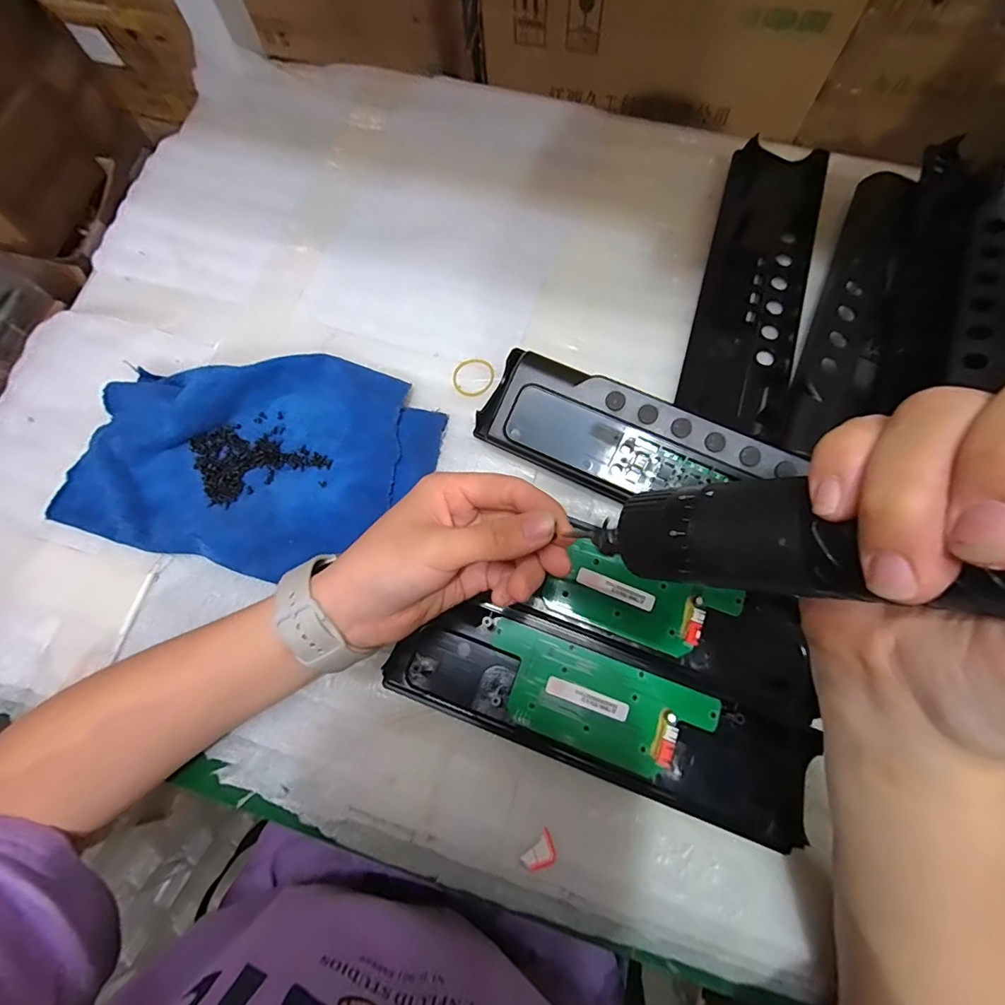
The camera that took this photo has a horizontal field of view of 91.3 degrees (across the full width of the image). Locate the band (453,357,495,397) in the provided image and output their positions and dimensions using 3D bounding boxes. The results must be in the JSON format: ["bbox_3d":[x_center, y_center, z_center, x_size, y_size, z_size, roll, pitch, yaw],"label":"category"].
[{"bbox_3d":[-0.021,-0.093,0.360,0.030,0.004,0.030,-1,75,2],"label":"band"}]

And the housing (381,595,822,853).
[{"bbox_3d":[0.056,0.119,0.293,0.242,0.019,0.073,19,76,7],"label":"housing"}]

